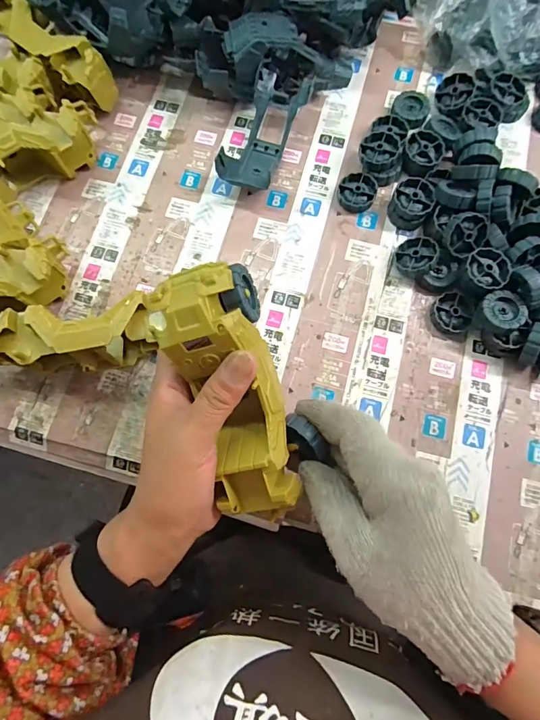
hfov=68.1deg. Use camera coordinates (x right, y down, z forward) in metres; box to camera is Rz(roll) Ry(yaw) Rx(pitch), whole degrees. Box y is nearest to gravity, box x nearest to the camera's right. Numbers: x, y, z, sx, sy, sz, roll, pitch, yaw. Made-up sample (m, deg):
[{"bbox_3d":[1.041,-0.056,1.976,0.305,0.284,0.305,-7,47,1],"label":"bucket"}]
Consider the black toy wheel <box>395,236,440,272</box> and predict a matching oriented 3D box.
[{"bbox_3d":[0.141,-0.100,0.383,0.038,0.013,0.038,-12,60,23],"label":"black toy wheel"}]

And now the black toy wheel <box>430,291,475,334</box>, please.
[{"bbox_3d":[0.173,-0.046,0.379,0.038,0.012,0.039,0,76,1],"label":"black toy wheel"}]

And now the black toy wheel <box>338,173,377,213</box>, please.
[{"bbox_3d":[0.088,-0.170,0.407,0.037,0.013,0.037,0,76,1],"label":"black toy wheel"}]

